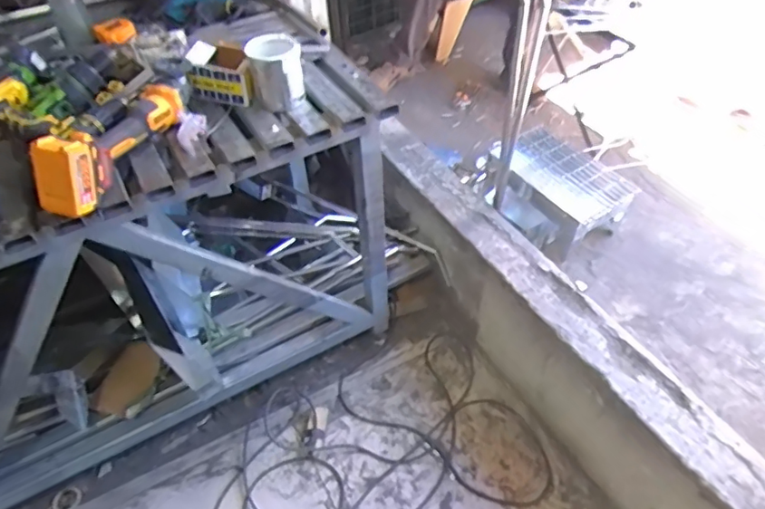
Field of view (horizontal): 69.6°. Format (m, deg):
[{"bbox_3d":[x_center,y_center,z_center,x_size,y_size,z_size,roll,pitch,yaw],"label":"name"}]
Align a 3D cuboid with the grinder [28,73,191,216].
[{"bbox_3d":[-0.458,-0.219,0.963,0.100,0.107,0.355,13,49,15],"label":"grinder"}]

